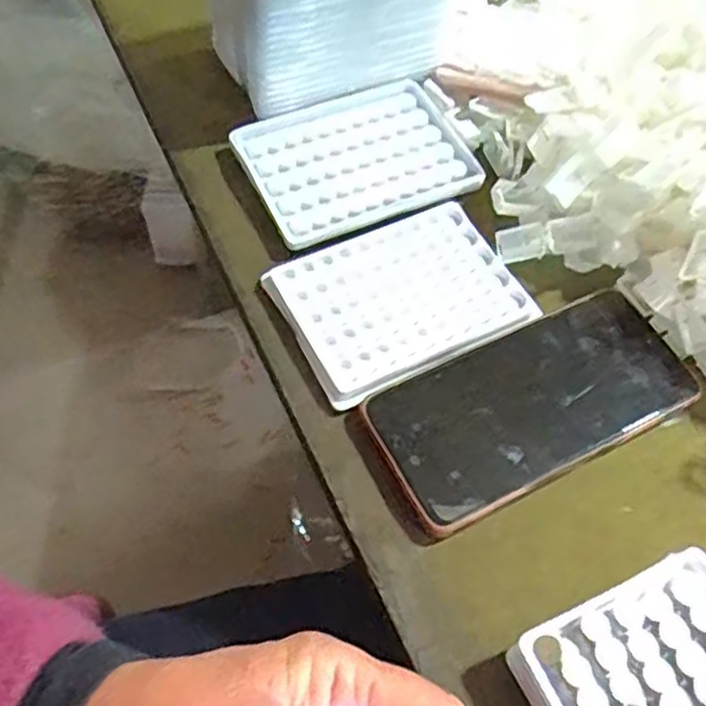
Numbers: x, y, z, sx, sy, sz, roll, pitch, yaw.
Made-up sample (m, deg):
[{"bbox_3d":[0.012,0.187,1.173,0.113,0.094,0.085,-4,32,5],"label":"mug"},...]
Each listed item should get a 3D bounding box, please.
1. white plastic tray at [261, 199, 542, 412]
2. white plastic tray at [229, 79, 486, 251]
[{"bbox_3d":[0.027,-0.031,0.399,0.124,0.007,0.090,-24,64,-17],"label":"white plastic tray"},{"bbox_3d":[0.004,-0.116,0.445,0.129,0.013,0.094,-21,63,-16],"label":"white plastic tray"}]

